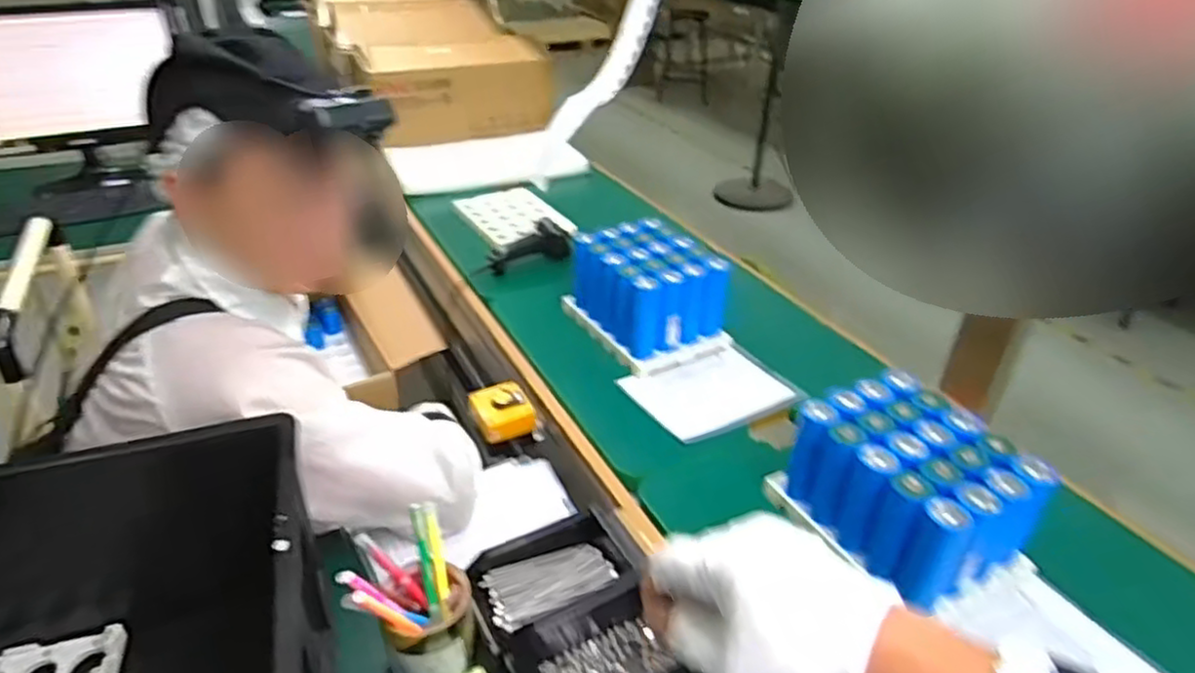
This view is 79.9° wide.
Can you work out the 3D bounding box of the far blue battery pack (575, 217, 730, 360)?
[{"bbox_3d":[0.081,-0.083,1.154,0.165,0.120,0.200,-21,40,-31],"label":"far blue battery pack"}]

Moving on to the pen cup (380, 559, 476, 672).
[{"bbox_3d":[-0.163,0.286,0.707,0.074,0.091,0.081,2,34,-1],"label":"pen cup"}]

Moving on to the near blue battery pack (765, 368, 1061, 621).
[{"bbox_3d":[0.343,0.169,0.792,0.179,0.137,0.221,-13,36,-21],"label":"near blue battery pack"}]

